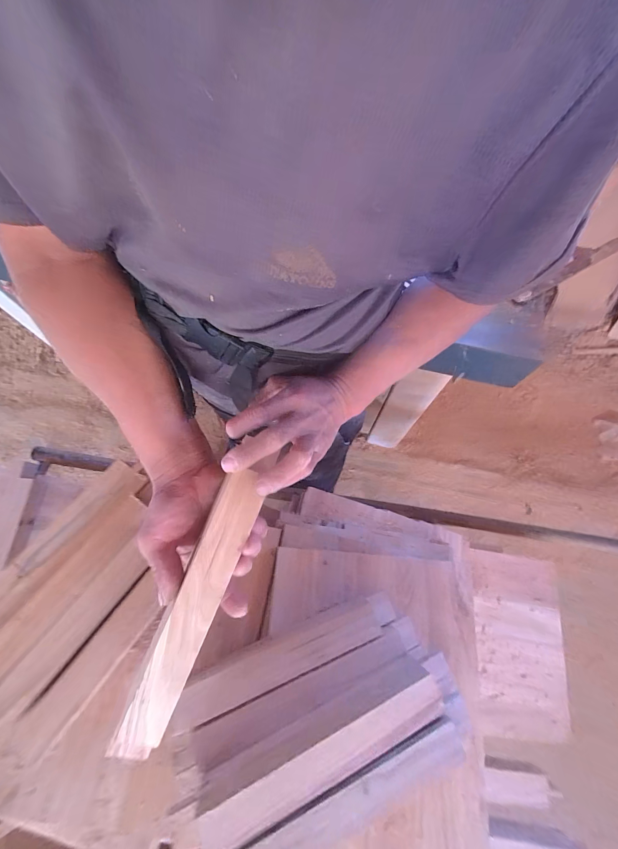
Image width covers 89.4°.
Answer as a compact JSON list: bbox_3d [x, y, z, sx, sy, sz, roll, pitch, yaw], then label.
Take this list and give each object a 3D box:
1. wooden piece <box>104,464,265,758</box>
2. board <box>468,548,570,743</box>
[{"bbox_3d":[-0.108,0.173,0.283,0.041,0.022,0.274,22,86,7],"label":"wooden piece"},{"bbox_3d":[0.422,0.435,0.626,0.196,0.027,0.320,9,74,-5],"label":"board"}]

